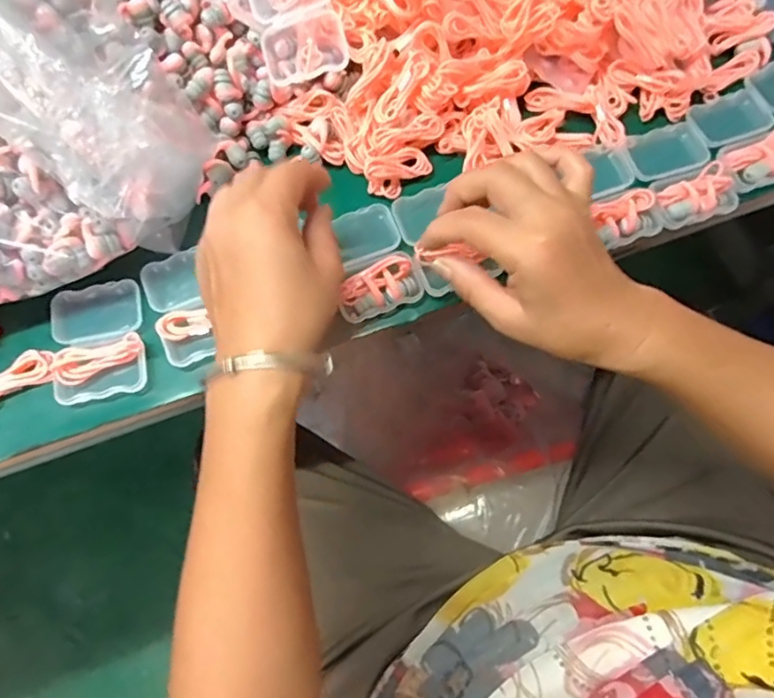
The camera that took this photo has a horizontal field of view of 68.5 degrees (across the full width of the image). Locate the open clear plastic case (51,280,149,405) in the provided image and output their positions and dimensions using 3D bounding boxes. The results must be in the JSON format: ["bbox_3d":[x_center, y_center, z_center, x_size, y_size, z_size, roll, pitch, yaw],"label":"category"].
[{"bbox_3d":[-0.182,-0.006,0.366,0.056,0.022,0.078,-12,72,-4],"label":"open clear plastic case"}]

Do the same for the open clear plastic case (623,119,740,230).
[{"bbox_3d":[0.204,-0.124,0.397,0.059,0.020,0.080,-10,72,-3],"label":"open clear plastic case"}]

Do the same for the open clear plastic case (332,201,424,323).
[{"bbox_3d":[-0.012,-0.059,0.378,0.052,0.022,0.077,-19,73,-6],"label":"open clear plastic case"}]

